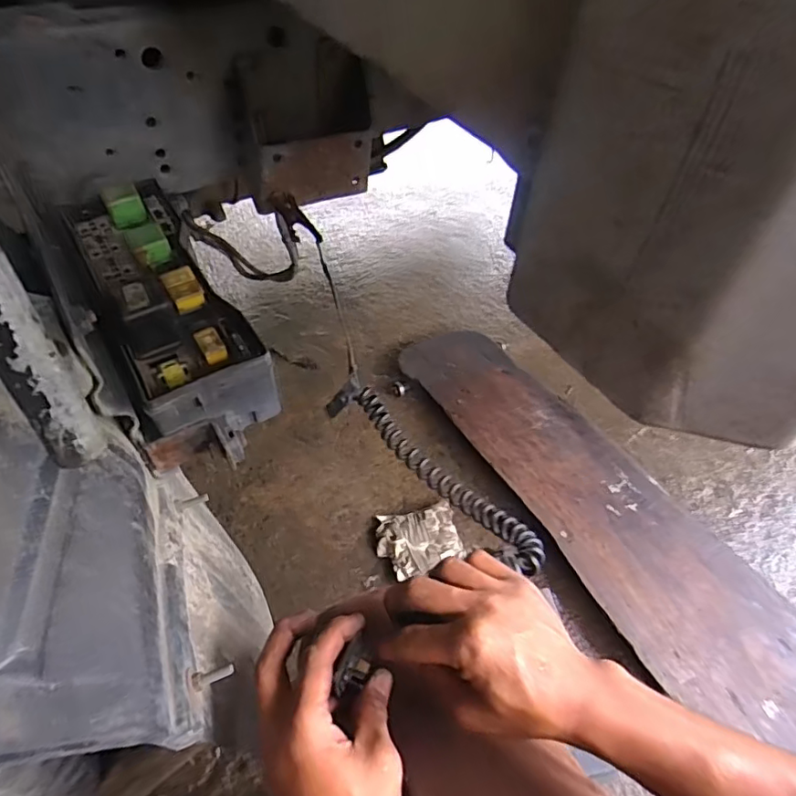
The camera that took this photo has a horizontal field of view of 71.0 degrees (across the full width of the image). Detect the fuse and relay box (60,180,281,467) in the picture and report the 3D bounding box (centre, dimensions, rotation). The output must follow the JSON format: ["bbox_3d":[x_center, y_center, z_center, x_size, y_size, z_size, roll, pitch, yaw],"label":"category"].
[{"bbox_3d":[-0.179,-0.070,0.421,0.088,0.079,0.267,-25,56,-24],"label":"fuse and relay box"}]

